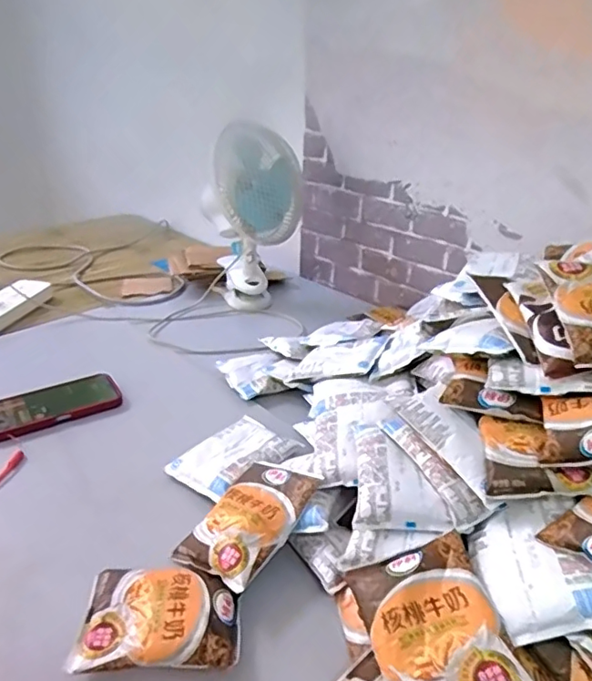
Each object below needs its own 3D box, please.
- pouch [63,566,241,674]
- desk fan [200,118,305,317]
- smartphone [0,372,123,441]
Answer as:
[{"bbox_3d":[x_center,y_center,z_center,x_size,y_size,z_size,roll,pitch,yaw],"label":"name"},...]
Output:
[{"bbox_3d":[-0.108,0.222,0.445,0.124,0.023,0.085,0,27,-4],"label":"pouch"},{"bbox_3d":[-0.076,-0.230,1.036,0.171,0.314,0.141,1,27,-2],"label":"desk fan"},{"bbox_3d":[-0.320,0.084,0.723,0.165,0.012,0.087,-14,31,-28],"label":"smartphone"}]

